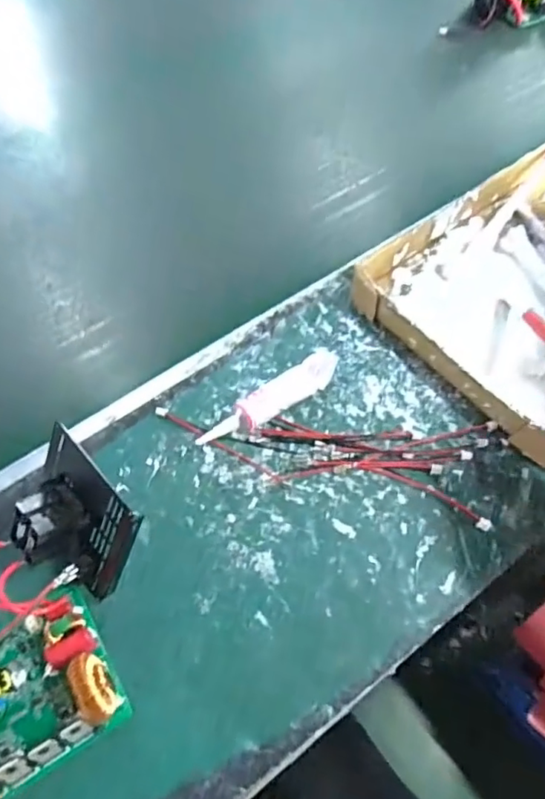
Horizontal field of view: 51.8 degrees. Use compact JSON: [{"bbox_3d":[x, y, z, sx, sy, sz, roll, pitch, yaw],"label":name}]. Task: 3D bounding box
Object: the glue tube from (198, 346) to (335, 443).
[{"bbox_3d":[0.002,0.003,0.451,0.132,0.025,0.029,-37,65,-19],"label":"glue tube"}]

